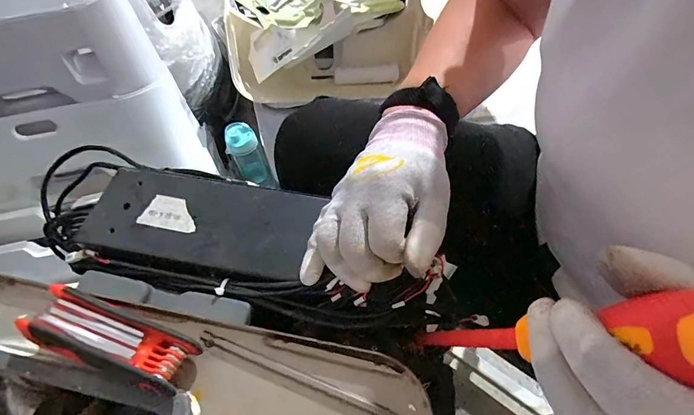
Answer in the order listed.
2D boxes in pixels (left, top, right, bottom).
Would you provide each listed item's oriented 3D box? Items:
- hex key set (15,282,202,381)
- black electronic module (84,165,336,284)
[{"bbox_3d":[-0.160,0.089,0.272,0.108,0.031,0.040,16,61,13],"label":"hex key set"},{"bbox_3d":[-0.122,0.010,0.349,0.189,0.023,0.098,8,60,7],"label":"black electronic module"}]

